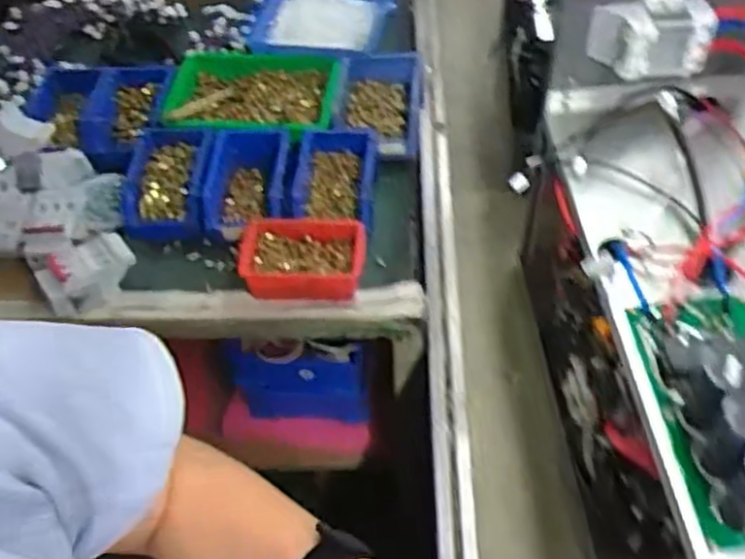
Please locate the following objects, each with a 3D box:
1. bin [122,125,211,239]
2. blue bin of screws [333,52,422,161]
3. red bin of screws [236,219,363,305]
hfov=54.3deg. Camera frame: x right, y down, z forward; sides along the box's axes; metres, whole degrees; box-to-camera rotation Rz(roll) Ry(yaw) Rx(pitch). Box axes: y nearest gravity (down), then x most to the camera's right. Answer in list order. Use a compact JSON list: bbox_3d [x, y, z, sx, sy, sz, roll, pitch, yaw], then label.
[{"bbox_3d":[-0.282,-0.133,0.988,0.115,0.055,0.154,-3,51,2],"label":"bin"},{"bbox_3d":[0.011,-0.258,1.070,0.125,0.063,0.167,1,51,5],"label":"blue bin of screws"},{"bbox_3d":[-0.086,-0.028,0.907,0.149,0.063,0.100,2,51,6],"label":"red bin of screws"}]

